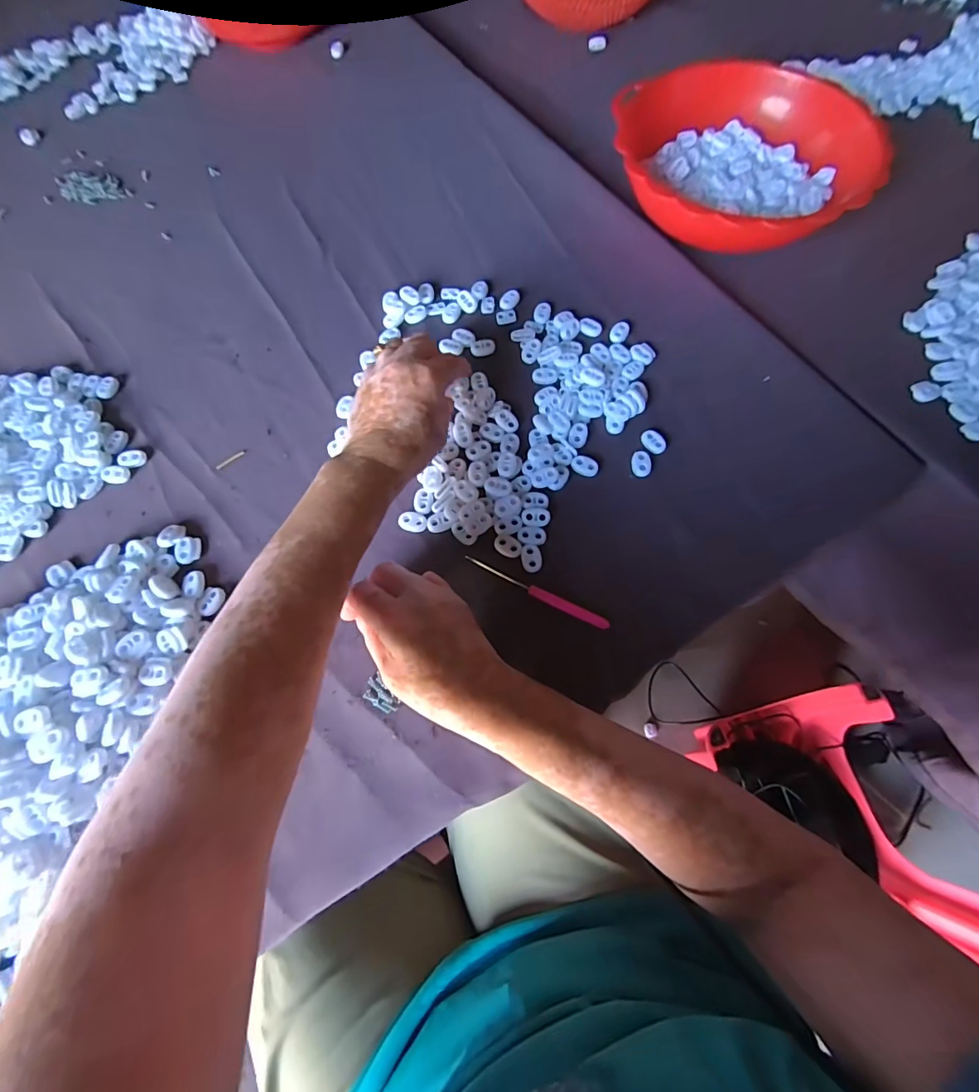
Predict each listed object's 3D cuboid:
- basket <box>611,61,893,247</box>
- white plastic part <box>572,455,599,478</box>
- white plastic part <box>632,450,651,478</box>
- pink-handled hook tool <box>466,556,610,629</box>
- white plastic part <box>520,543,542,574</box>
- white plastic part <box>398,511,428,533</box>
[{"bbox_3d":[0.239,-0.366,0.454,0.220,0.074,0.219,-5,69,-1],"label":"basket"},{"bbox_3d":[0.079,-0.066,0.385,0.022,0.005,0.015,33,73,13],"label":"white plastic part"},{"bbox_3d":[0.125,-0.068,0.384,0.014,0.006,0.023,-2,69,0],"label":"white plastic part"},{"bbox_3d":[0.034,0.034,0.348,0.115,0.004,0.009,26,72,10],"label":"pink-handled hook tool"},{"bbox_3d":[0.032,0.009,0.357,0.015,0.004,0.022,-10,69,-3],"label":"white plastic part"},{"bbox_3d":[-0.061,-0.019,0.372,0.023,0.005,0.015,11,70,5],"label":"white plastic part"}]

